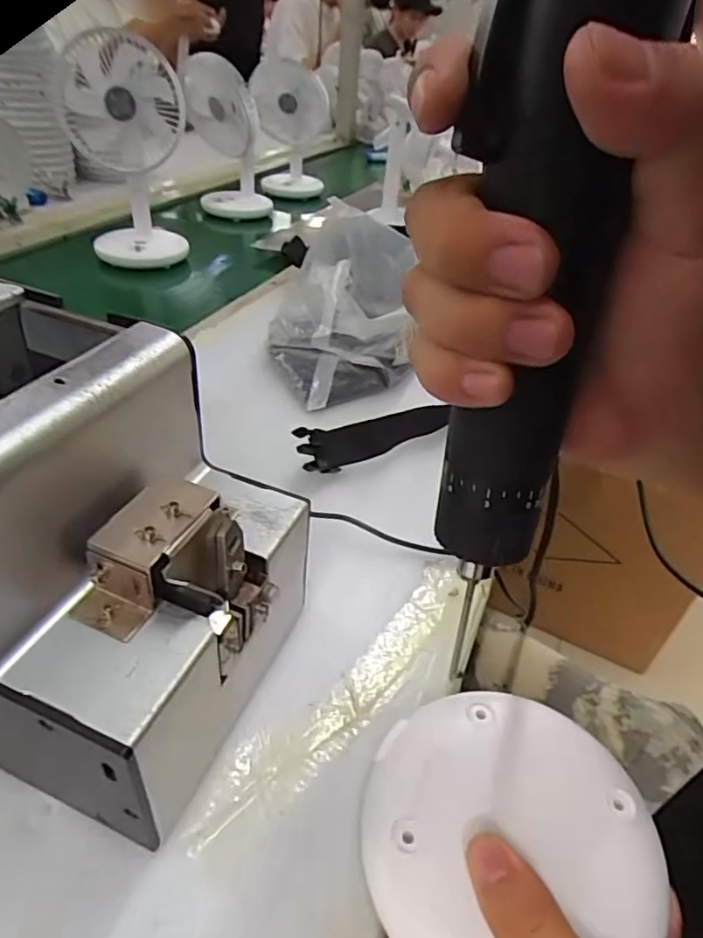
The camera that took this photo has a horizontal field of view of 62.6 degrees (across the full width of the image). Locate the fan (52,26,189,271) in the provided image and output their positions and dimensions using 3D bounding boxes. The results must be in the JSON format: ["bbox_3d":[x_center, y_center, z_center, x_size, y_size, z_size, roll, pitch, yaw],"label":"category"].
[{"bbox_3d":[-0.260,-0.363,0.674,0.127,0.214,0.102,-10,41,-19],"label":"fan"}]

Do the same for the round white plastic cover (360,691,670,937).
[{"bbox_3d":[0.057,0.131,0.217,0.105,0.013,0.097,3,38,-3],"label":"round white plastic cover"}]

